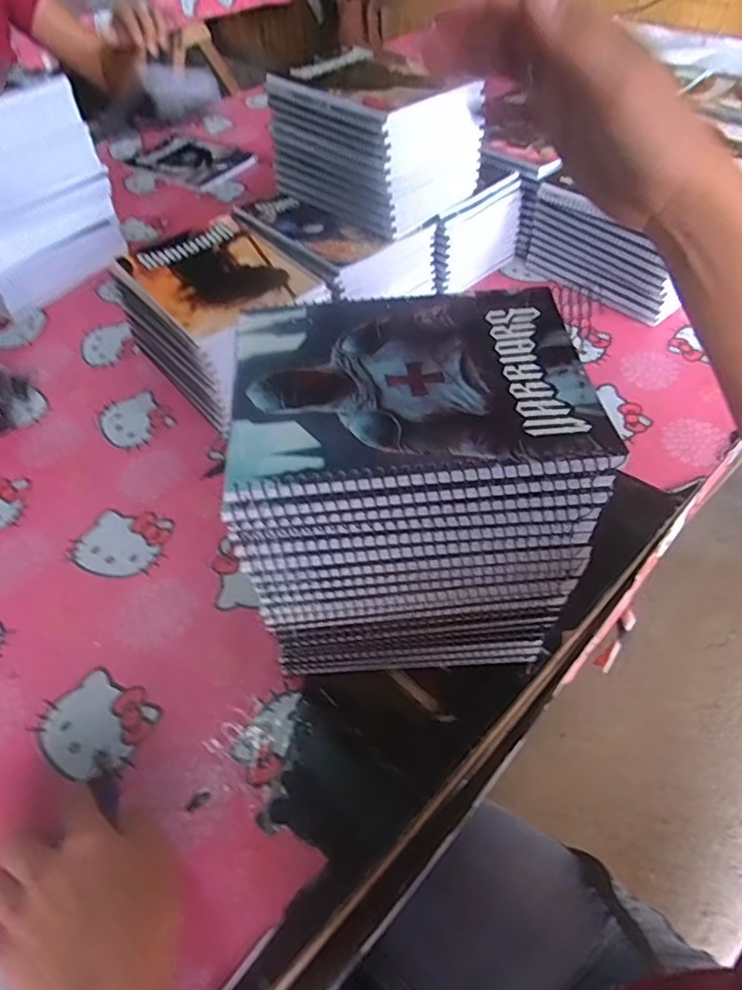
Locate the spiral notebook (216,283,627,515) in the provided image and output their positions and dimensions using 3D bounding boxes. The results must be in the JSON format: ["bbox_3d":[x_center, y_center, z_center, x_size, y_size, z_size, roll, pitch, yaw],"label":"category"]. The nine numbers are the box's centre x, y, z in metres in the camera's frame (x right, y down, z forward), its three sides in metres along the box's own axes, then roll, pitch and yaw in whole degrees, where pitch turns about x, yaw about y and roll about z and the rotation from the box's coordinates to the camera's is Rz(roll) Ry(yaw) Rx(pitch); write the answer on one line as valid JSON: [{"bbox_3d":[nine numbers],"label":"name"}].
[{"bbox_3d":[0.022,-0.066,0.324,0.196,0.008,0.149,-5,51,-1],"label":"spiral notebook"}]

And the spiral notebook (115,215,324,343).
[{"bbox_3d":[-0.164,-0.237,0.615,0.145,0.009,0.183,-34,59,-22],"label":"spiral notebook"}]

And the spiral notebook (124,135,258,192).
[{"bbox_3d":[-0.320,-0.602,1.039,0.224,0.014,0.149,30,59,22],"label":"spiral notebook"}]

